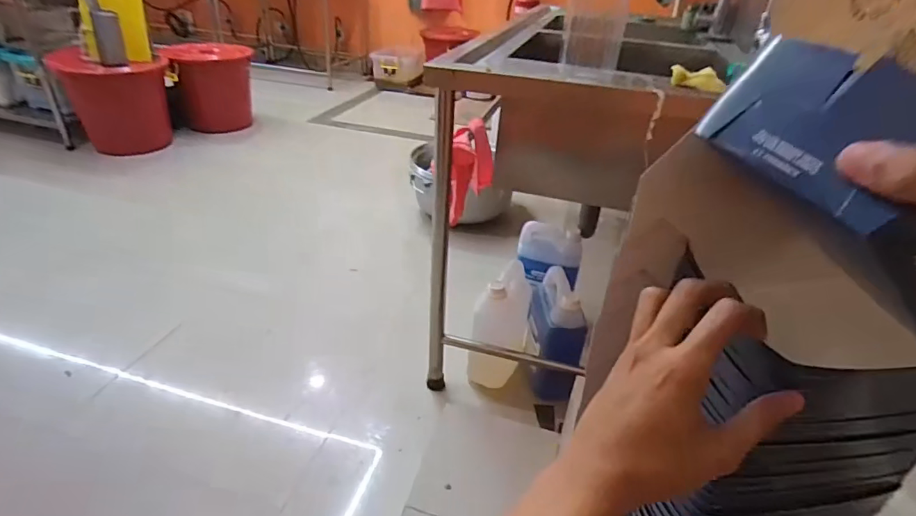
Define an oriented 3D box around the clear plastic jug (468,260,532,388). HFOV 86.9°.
[{"bbox_3d":[0.114,0.170,1.249,0.134,0.319,0.161,10,32,10],"label":"clear plastic jug"}]

